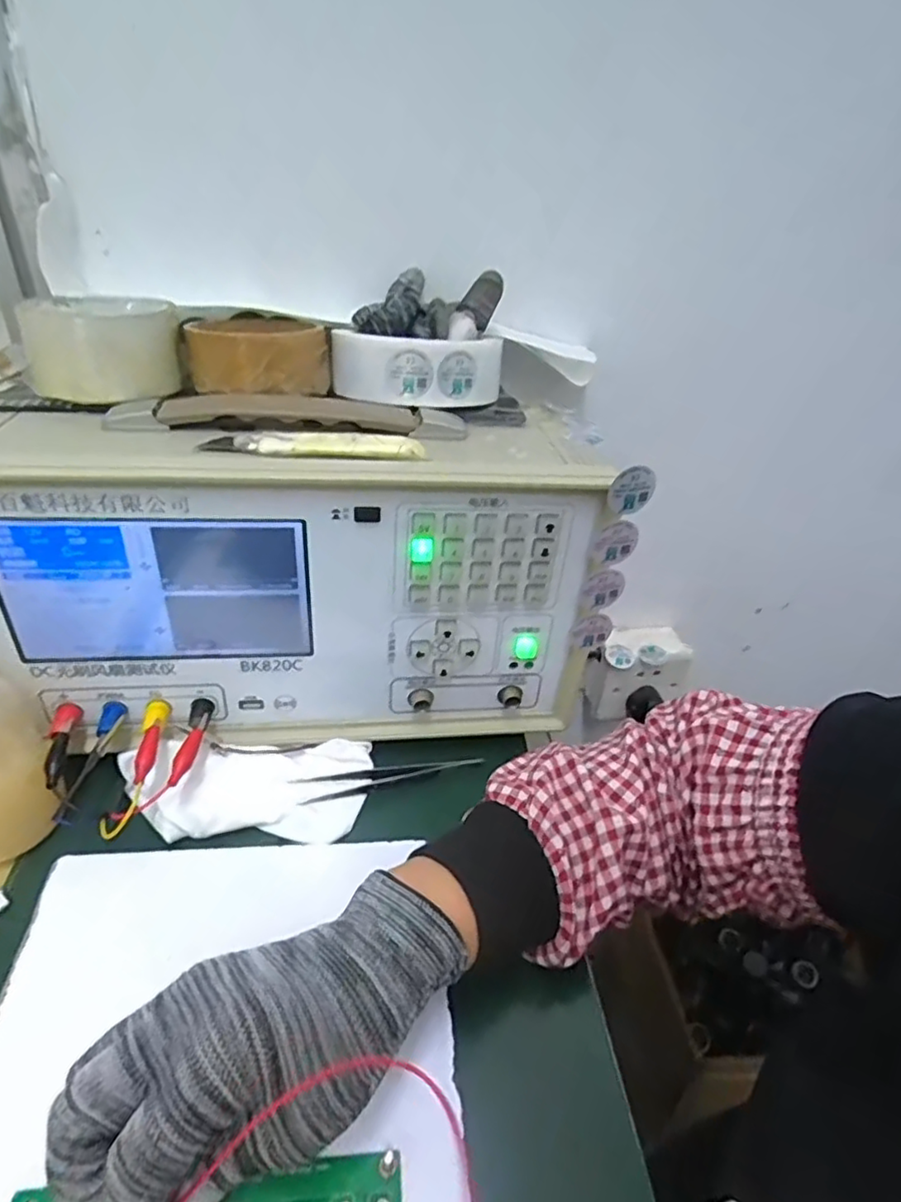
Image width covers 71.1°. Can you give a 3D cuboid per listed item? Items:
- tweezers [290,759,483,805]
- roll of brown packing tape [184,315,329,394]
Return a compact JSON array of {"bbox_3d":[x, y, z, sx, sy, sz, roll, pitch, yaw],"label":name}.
[{"bbox_3d":[-0.037,0.106,0.396,0.116,0.009,0.021,-11,38,-19],"label":"tweezers"},{"bbox_3d":[-0.117,-0.159,0.391,0.078,0.037,0.089,-4,36,-10],"label":"roll of brown packing tape"}]

